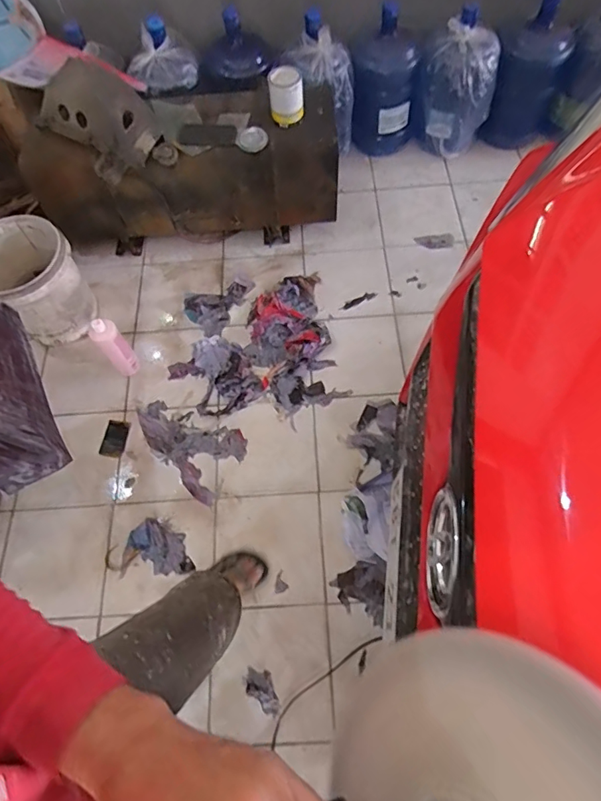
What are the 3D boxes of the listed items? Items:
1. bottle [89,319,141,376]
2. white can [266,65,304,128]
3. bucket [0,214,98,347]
[{"bbox_3d":[-0.571,-0.157,1.469,0.079,0.244,0.079,-37,70,-15],"label":"bottle"},{"bbox_3d":[-0.045,-0.934,1.476,0.104,0.144,0.096,-6,64,0],"label":"white can"},{"bbox_3d":[-0.837,-0.372,1.557,0.314,0.311,0.276,38,72,19],"label":"bucket"}]

